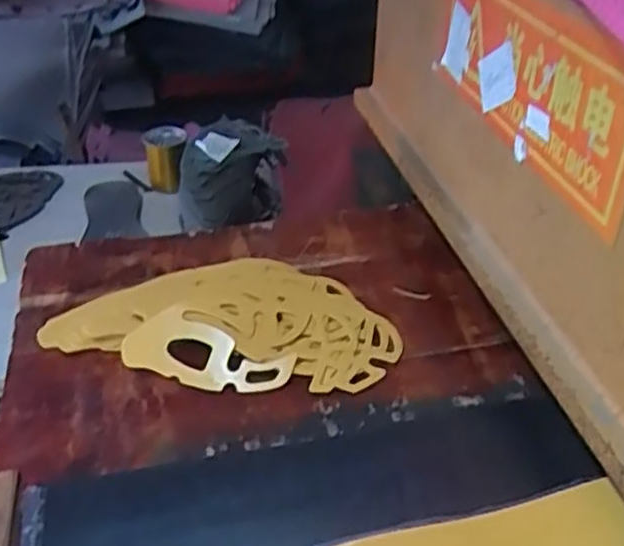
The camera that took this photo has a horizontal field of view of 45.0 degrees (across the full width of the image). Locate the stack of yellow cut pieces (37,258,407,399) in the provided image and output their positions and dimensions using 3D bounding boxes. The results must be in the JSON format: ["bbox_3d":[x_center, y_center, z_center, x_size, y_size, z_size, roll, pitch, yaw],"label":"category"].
[{"bbox_3d":[-0.094,0.044,0.775,0.348,0.035,0.179,0,36,1],"label":"stack of yellow cut pieces"}]

